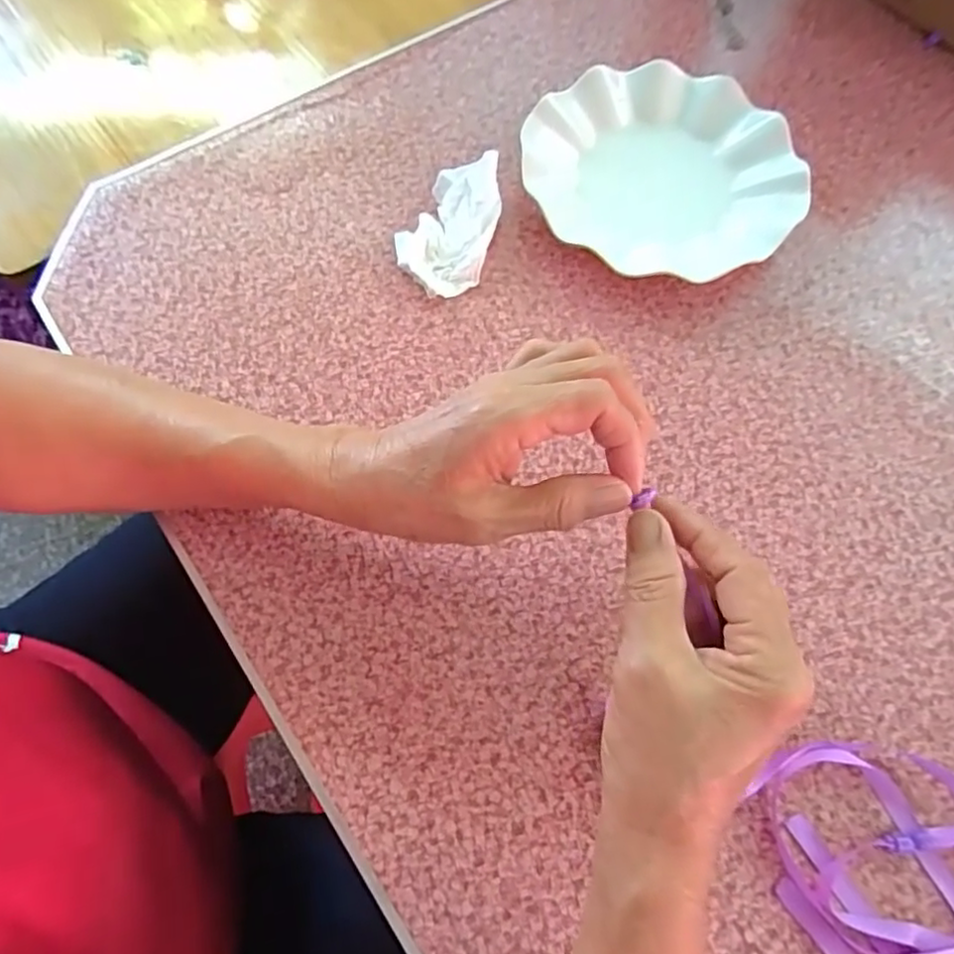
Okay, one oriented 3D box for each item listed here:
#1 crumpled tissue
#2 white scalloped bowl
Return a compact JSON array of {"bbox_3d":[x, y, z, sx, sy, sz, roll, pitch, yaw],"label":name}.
[{"bbox_3d":[-0.018,-0.167,0.424,0.058,0.028,0.095,17,70,6],"label":"crumpled tissue"},{"bbox_3d":[0.127,-0.212,0.447,0.184,0.025,0.177,0,69,-1],"label":"white scalloped bowl"}]

